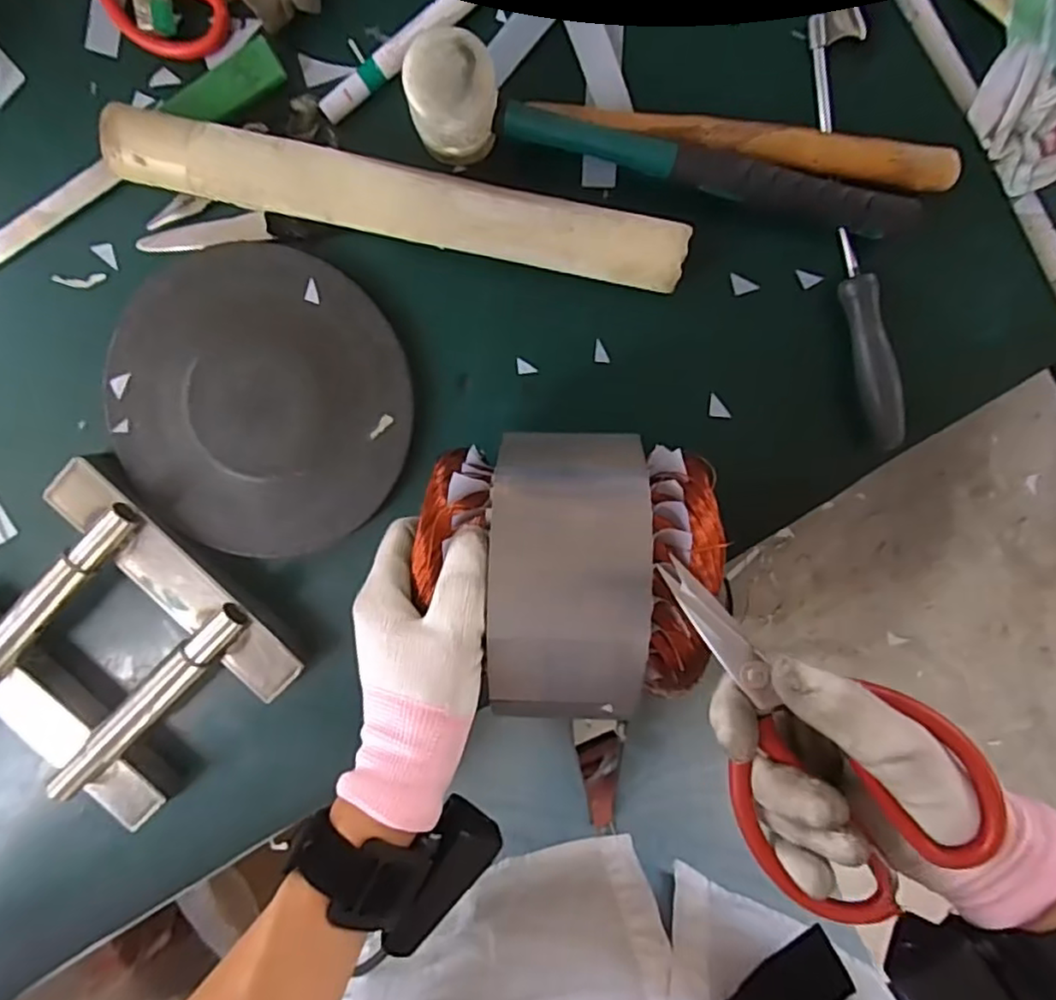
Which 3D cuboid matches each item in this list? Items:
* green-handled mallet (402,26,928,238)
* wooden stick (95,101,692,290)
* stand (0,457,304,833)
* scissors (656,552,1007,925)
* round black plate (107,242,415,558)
[{"bbox_3d":[0.080,-0.196,0.358,0.285,0.071,0.043,10,99,1],"label":"green-handled mallet"},{"bbox_3d":[-0.076,-0.175,0.384,0.341,0.043,0.044,12,99,0],"label":"wooden stick"},{"bbox_3d":[-0.284,0.107,0.432,0.194,0.040,0.190,45,98,-4],"label":"stand"},{"bbox_3d":[0.111,0.091,0.274,0.093,0.014,0.156,-38,74,7],"label":"scissors"},{"bbox_3d":[-0.172,-0.061,0.419,0.188,0.014,0.189,0,98,2],"label":"round black plate"}]

